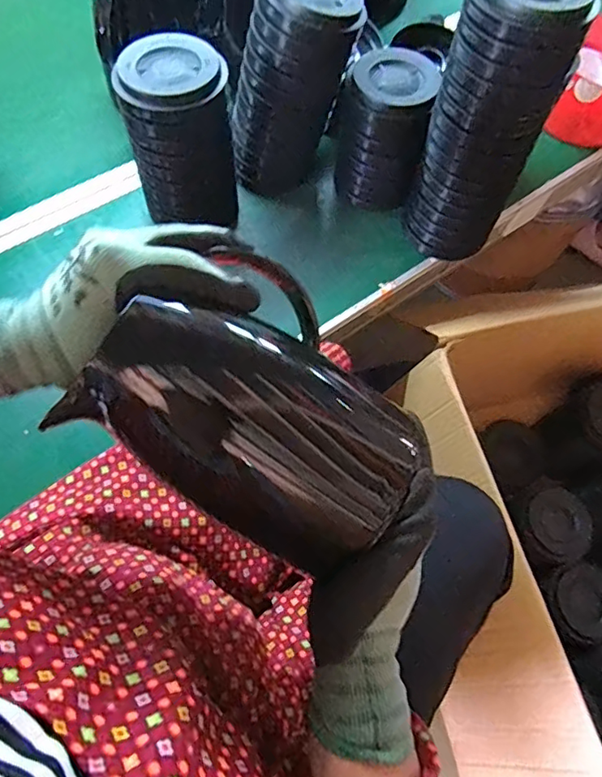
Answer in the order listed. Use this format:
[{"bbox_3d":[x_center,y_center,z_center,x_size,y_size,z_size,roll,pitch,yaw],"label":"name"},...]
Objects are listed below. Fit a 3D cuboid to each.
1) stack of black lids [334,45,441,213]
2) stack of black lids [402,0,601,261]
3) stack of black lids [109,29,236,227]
[{"bbox_3d":[0.110,-0.346,0.735,0.112,0.165,0.127,10,66,1],"label":"stack of black lids"},{"bbox_3d":[0.213,-0.308,0.644,0.129,0.314,0.114,23,67,7],"label":"stack of black lids"},{"bbox_3d":[-0.149,-0.304,0.658,0.121,0.196,0.121,-18,68,-11],"label":"stack of black lids"}]

